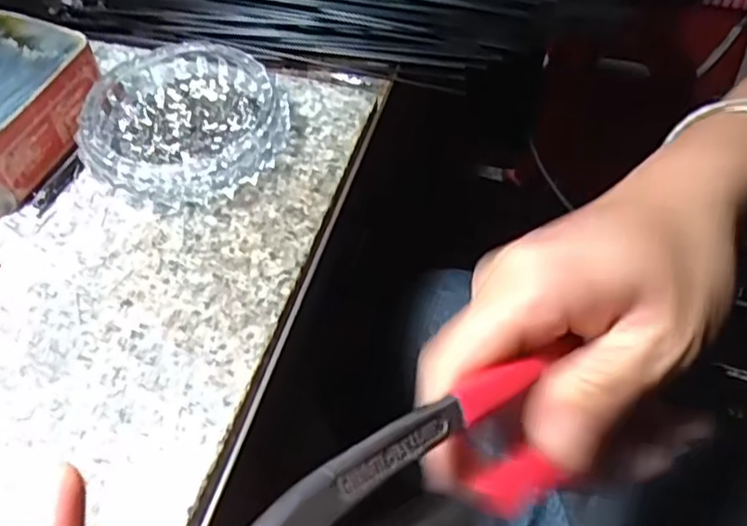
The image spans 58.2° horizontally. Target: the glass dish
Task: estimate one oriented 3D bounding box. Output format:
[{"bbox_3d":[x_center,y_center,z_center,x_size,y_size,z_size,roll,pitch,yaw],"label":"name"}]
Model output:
[{"bbox_3d":[-0.113,-0.087,0.413,0.117,0.025,0.120,0,53,-1],"label":"glass dish"}]

